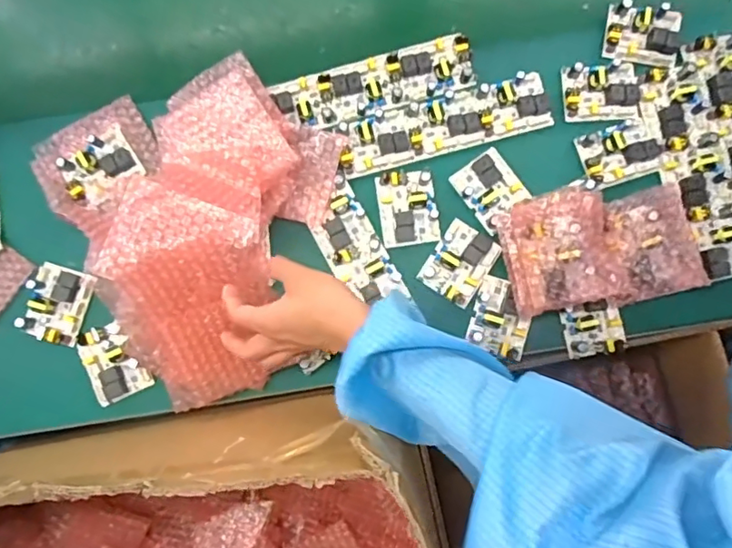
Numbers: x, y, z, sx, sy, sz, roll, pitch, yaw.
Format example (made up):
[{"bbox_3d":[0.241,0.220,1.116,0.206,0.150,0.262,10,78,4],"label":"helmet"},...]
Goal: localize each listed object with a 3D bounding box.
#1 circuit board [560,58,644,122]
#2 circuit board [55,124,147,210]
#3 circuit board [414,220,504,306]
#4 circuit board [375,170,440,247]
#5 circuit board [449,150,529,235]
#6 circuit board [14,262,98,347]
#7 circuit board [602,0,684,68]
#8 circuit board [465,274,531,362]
[{"bbox_3d":[0.262,-0.206,0.628,0.086,0.020,0.066,-4,83,2],"label":"circuit board"},{"bbox_3d":[-0.293,-0.117,0.625,0.082,0.021,0.065,-36,83,-2],"label":"circuit board"},{"bbox_3d":[0.102,-0.014,0.611,0.060,0.022,0.080,33,85,6],"label":"circuit board"},{"bbox_3d":[0.045,-0.075,0.621,0.060,0.019,0.081,-8,83,1],"label":"circuit board"},{"bbox_3d":[0.138,-0.094,0.623,0.058,0.014,0.075,-36,83,-2],"label":"circuit board"},{"bbox_3d":[-0.341,0.031,0.622,0.066,0.017,0.082,19,84,4],"label":"circuit board"},{"bbox_3d":[0.309,-0.270,0.624,0.081,0.023,0.064,13,84,4],"label":"circuit board"},{"bbox_3d":[0.146,0.046,0.609,0.060,0.016,0.081,15,84,4],"label":"circuit board"}]

